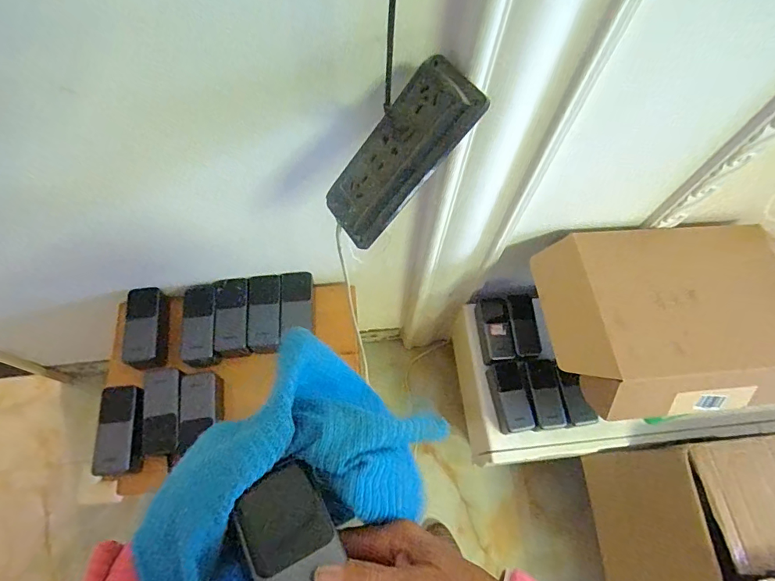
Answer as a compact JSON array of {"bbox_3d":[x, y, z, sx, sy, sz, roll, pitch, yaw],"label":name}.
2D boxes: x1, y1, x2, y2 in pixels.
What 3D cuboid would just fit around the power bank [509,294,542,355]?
[{"bbox_3d":[0.278,0.068,0.907,0.049,0.013,0.127,-2,67,-2],"label":"power bank"}]

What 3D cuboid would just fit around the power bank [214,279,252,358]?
[{"bbox_3d":[-0.266,0.046,0.769,0.056,0.017,0.134,-7,68,-4],"label":"power bank"}]

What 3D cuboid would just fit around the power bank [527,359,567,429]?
[{"bbox_3d":[0.305,0.196,0.860,0.054,0.026,0.126,-7,68,-4],"label":"power bank"}]

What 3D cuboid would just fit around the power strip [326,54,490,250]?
[{"bbox_3d":[0.009,-0.128,0.431,0.180,0.028,0.071,-48,71,25],"label":"power strip"}]

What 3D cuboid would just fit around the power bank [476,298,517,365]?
[{"bbox_3d":[0.223,0.080,0.922,0.060,0.030,0.139,-3,67,-2],"label":"power bank"}]

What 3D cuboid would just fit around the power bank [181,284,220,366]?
[{"bbox_3d":[-0.318,0.056,0.767,0.056,0.018,0.148,-7,68,-4],"label":"power bank"}]

